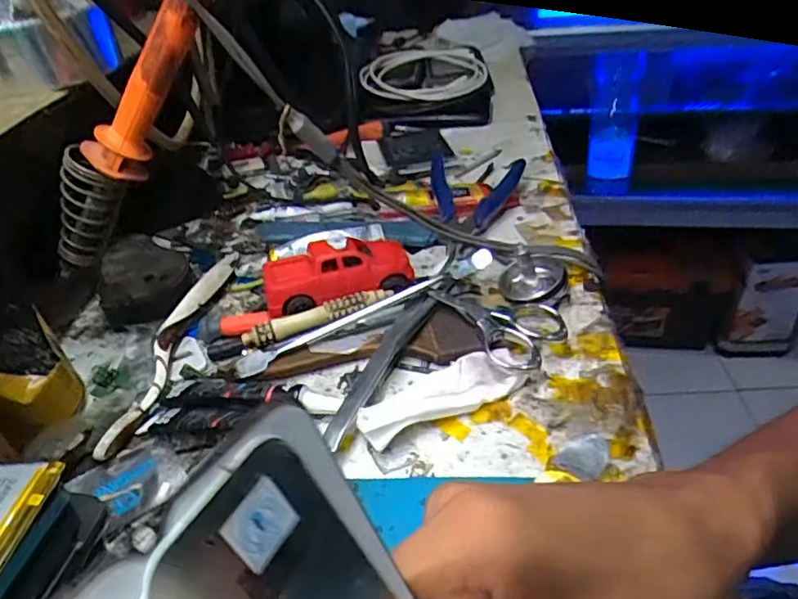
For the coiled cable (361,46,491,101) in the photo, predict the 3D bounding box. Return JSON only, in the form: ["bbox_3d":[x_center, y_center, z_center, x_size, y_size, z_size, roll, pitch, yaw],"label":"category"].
[{"bbox_3d":[0.020,-0.264,0.684,0.188,0.018,0.091,26,72,41],"label":"coiled cable"}]

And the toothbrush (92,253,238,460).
[{"bbox_3d":[-0.139,0.024,0.363,0.023,0.016,0.181,-1,38,9],"label":"toothbrush"}]

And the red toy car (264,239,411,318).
[{"bbox_3d":[-0.039,-0.019,0.375,0.092,0.032,0.051,-10,38,-2],"label":"red toy car"}]

